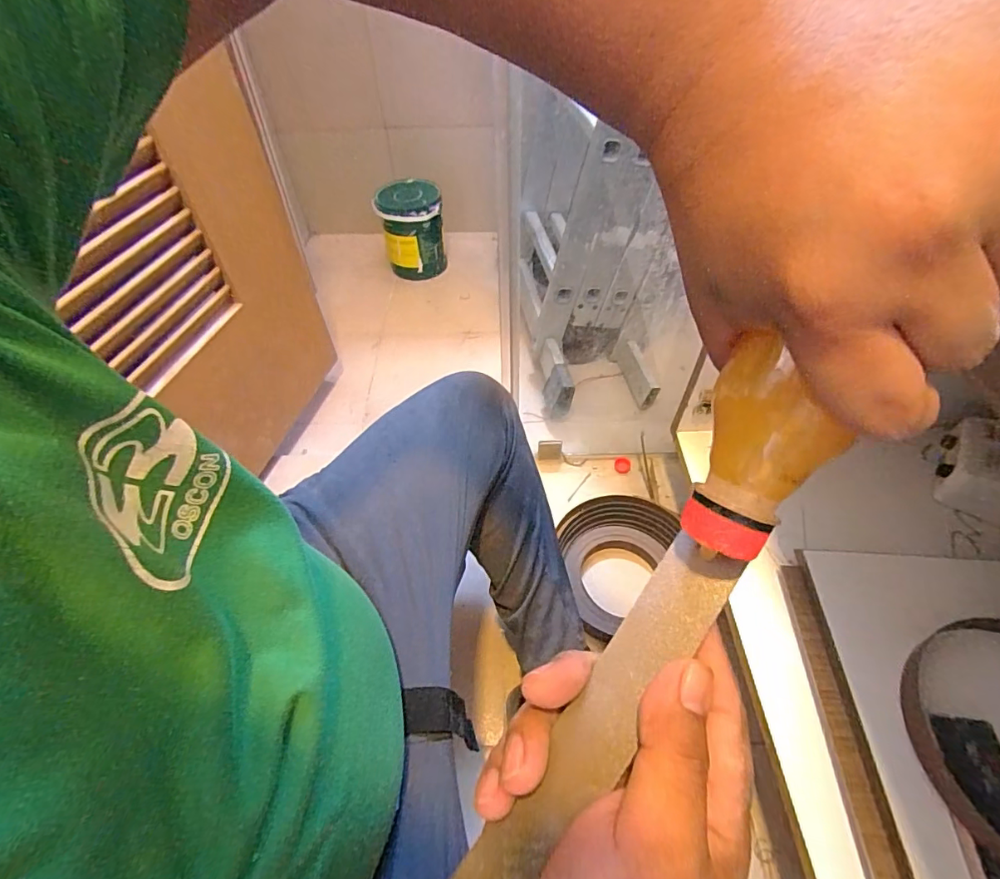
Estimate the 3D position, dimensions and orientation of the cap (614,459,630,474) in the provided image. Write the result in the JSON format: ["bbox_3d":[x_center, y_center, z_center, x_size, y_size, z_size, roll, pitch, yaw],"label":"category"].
[{"bbox_3d":[0.235,0.053,0.944,0.028,0.016,0.030,-1,51,1],"label":"cap"}]

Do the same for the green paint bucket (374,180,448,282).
[{"bbox_3d":[-0.235,-0.555,1.341,0.165,0.226,0.149,-9,51,-6],"label":"green paint bucket"}]

